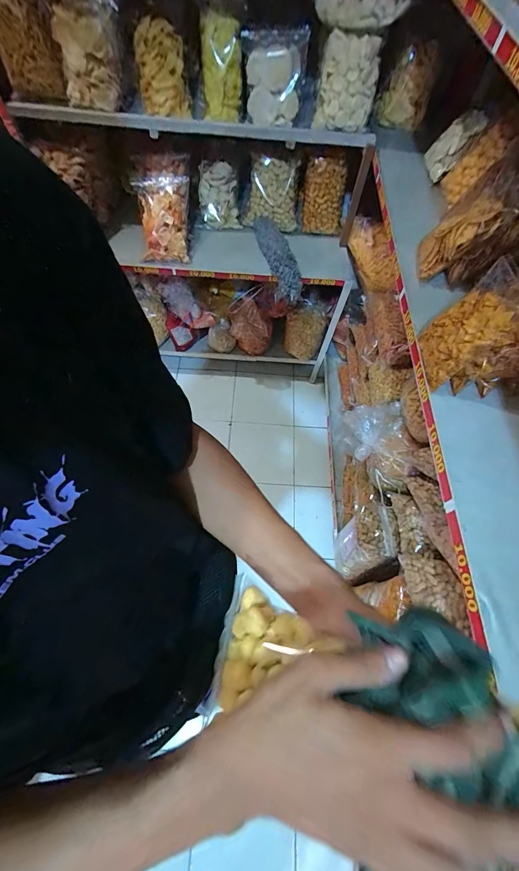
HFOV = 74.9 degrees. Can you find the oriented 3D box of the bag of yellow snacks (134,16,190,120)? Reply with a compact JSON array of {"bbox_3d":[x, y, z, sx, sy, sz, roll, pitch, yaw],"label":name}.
[{"bbox_3d":[-0.264,-0.982,0.911,0.122,0.139,0.190,-9,63,-7],"label":"bag of yellow snacks"}]

